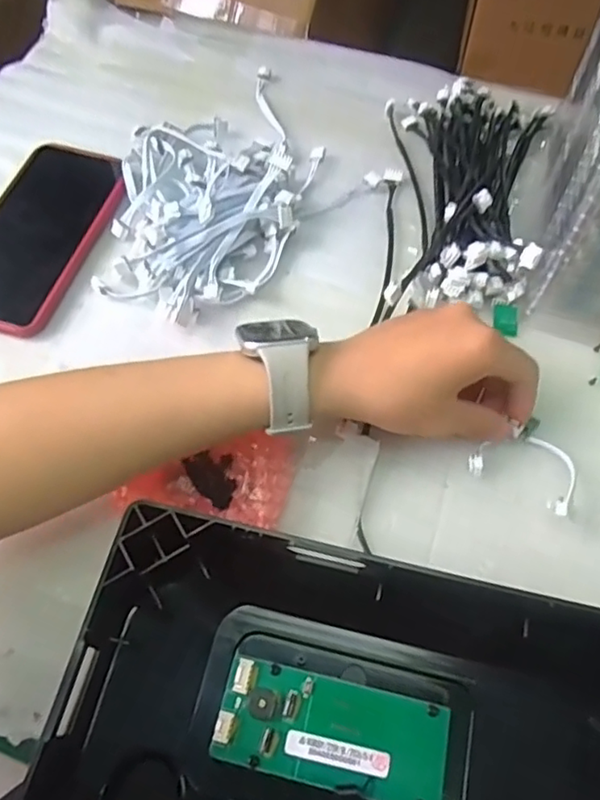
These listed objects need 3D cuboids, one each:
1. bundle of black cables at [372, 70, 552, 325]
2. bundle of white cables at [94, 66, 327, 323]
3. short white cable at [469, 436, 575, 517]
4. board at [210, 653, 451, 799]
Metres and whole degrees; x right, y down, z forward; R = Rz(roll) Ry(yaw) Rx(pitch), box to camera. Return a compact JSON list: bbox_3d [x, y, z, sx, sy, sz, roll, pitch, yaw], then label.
[{"bbox_3d":[0.128,-0.160,0.459,0.124,0.041,0.243,7,60,1],"label":"bundle of black cables"},{"bbox_3d":[-0.062,-0.157,0.453,0.148,0.034,0.240,3,60,-1],"label":"bundle of white cables"},{"bbox_3d":[0.136,0.037,0.358,0.059,0.019,0.046,36,64,17],"label":"short white cable"},{"bbox_3d":[0.016,0.161,0.295,0.108,0.009,0.046,12,60,5],"label":"board"}]

